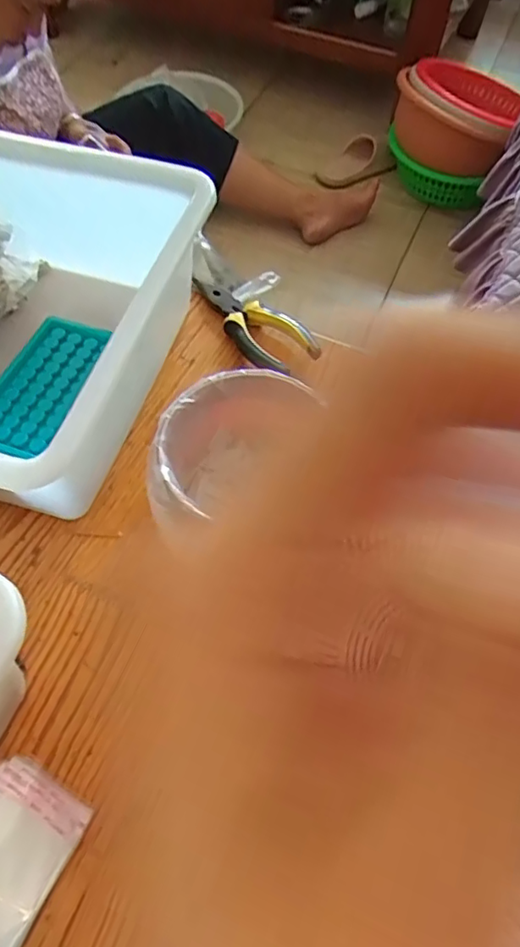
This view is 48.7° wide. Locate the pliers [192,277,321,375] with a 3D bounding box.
[{"bbox_3d":[-0.010,-0.135,0.505,0.054,0.014,0.137,-39,68,-20],"label":"pliers"}]

